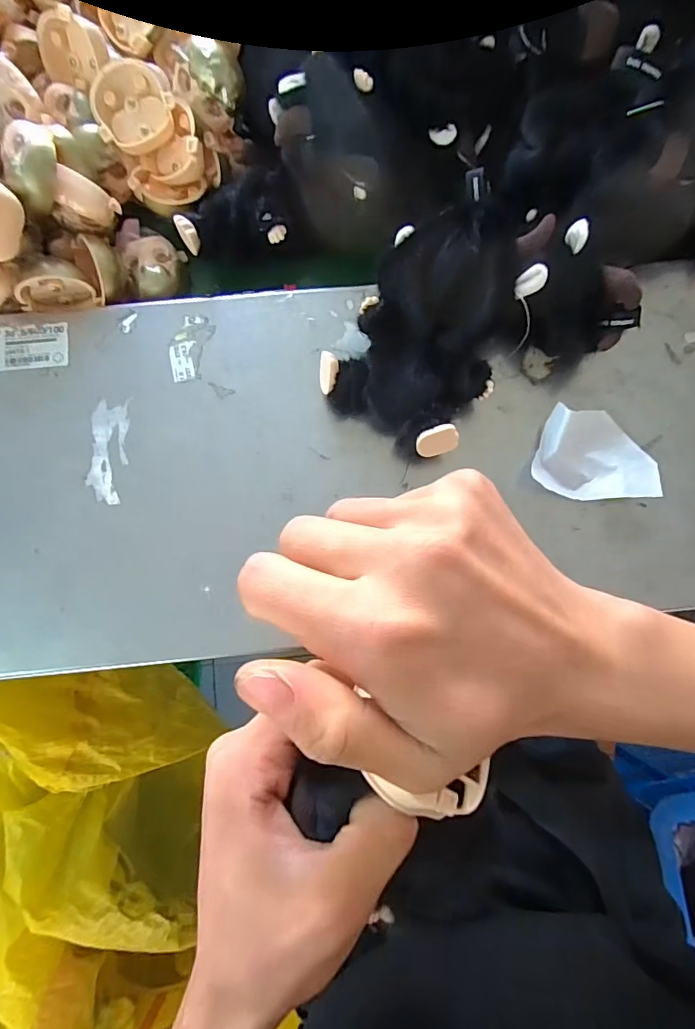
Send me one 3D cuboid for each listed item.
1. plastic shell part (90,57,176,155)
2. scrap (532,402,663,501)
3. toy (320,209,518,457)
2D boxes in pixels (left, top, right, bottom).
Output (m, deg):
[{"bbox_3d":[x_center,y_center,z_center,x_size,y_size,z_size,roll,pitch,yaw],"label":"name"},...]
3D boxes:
[{"bbox_3d":[-0.141,-0.265,0.317,0.049,0.013,0.047,-36,106,10],"label":"plastic shell part"},{"bbox_3d":[0.159,-0.038,0.313,0.073,0.019,0.054,5,83,0],"label":"scrap"},{"bbox_3d":[0.052,-0.111,0.303,0.097,0.052,0.132,34,84,3],"label":"toy"}]

